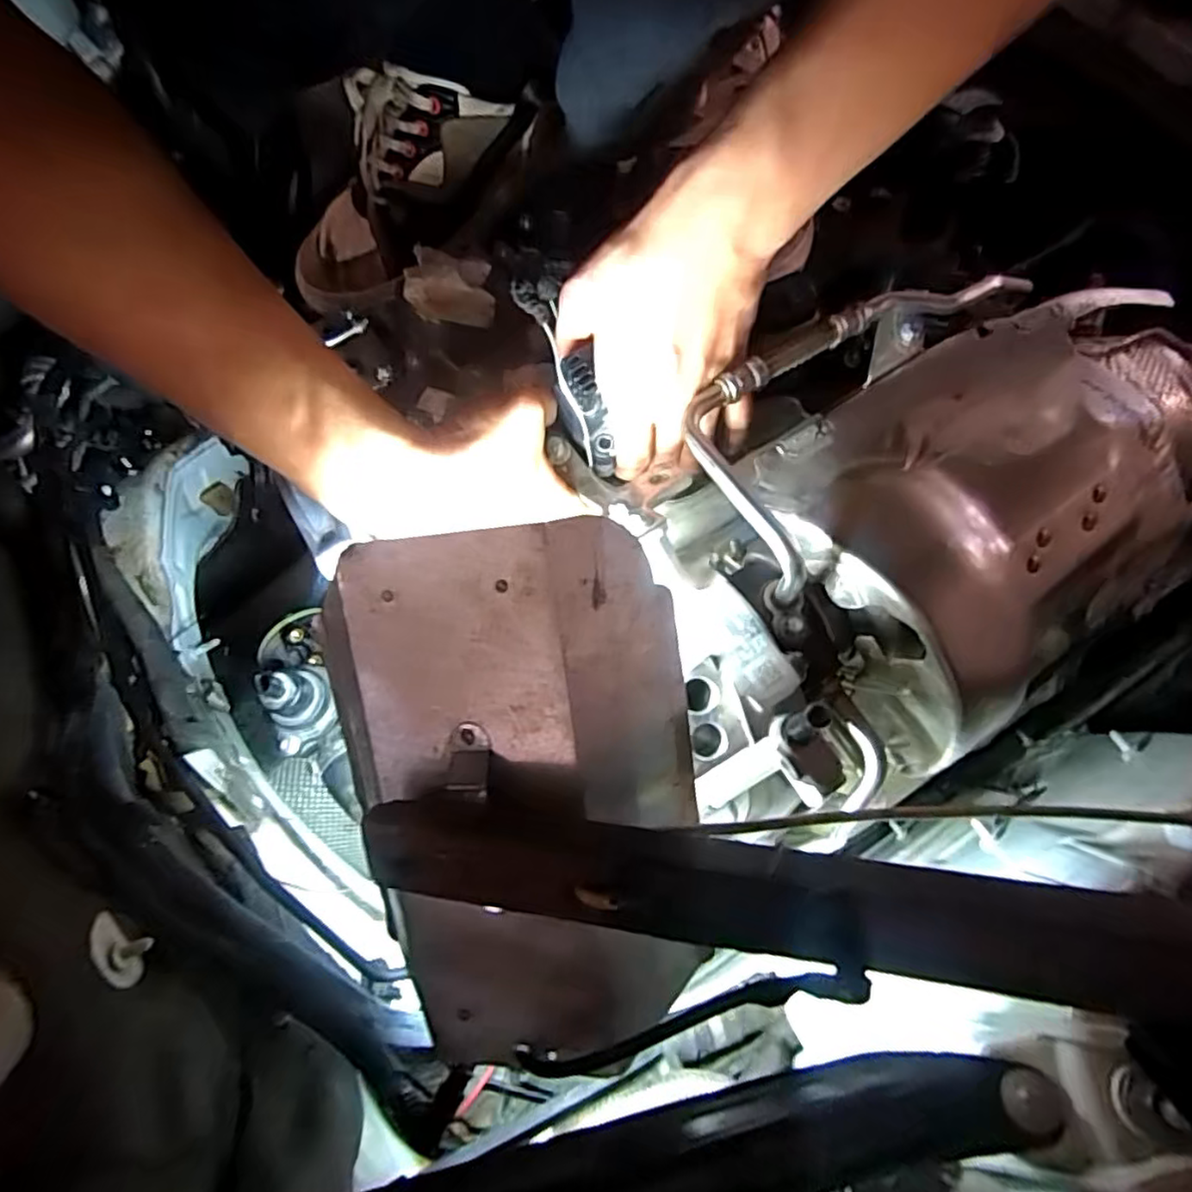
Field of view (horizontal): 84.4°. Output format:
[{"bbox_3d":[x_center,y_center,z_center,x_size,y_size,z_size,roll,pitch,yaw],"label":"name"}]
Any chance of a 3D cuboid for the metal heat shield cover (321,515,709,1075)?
[{"bbox_3d":[-0.029,0.087,0.273,0.136,0.028,0.230,-7,100,7],"label":"metal heat shield cover"}]

